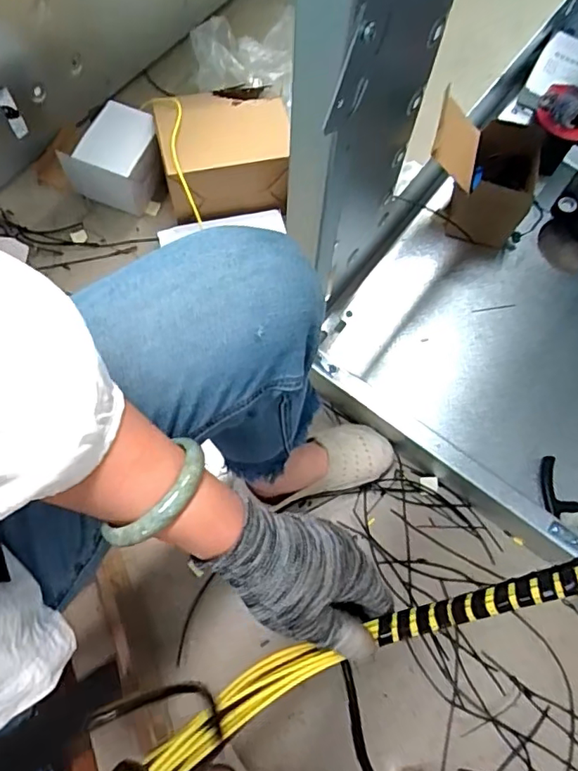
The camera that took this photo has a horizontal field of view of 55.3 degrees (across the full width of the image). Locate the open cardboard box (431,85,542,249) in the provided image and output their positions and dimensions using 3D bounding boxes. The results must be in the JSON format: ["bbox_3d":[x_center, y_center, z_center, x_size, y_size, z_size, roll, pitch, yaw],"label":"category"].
[{"bbox_3d":[0.287,-0.326,0.852,0.157,0.132,0.173,15,70,4],"label":"open cardboard box"}]

